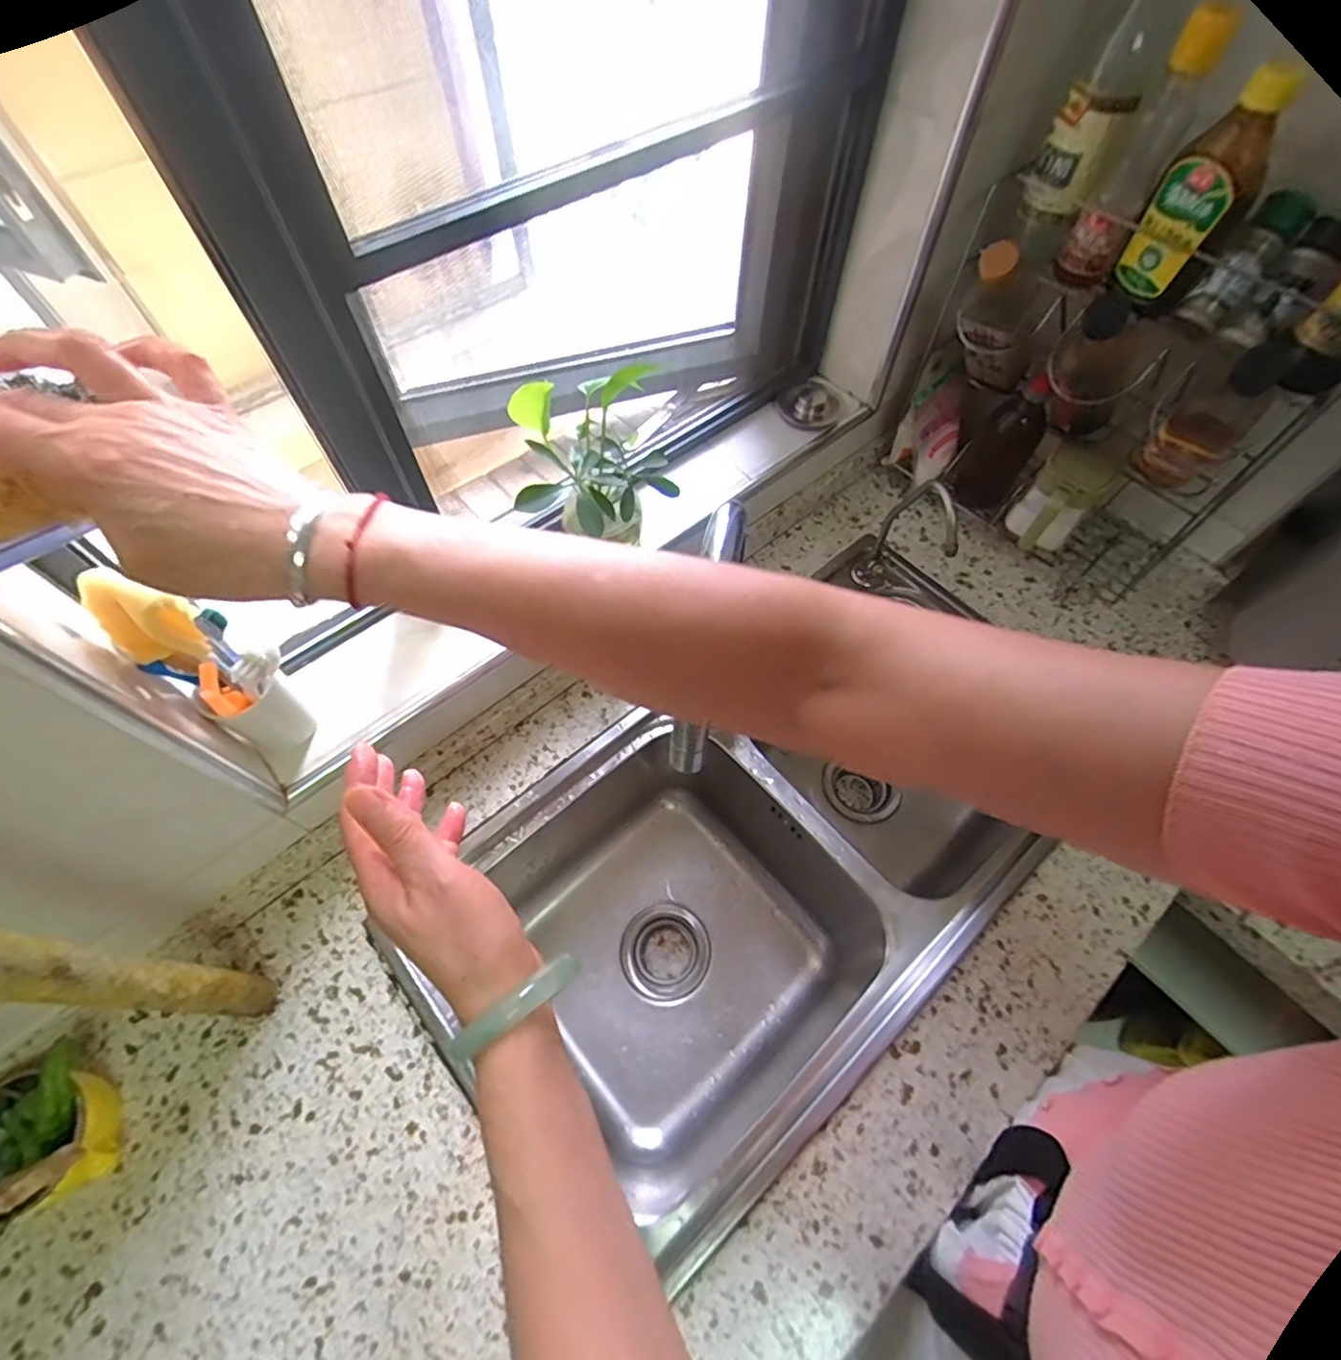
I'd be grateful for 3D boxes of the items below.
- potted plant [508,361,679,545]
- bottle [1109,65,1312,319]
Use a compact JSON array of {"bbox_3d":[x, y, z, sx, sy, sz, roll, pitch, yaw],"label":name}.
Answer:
[{"bbox_3d":[-0.067,-0.182,0.593,0.140,0.188,0.113,-2,62,-3],"label":"potted plant"},{"bbox_3d":[0.435,-0.396,0.515,0.070,0.181,0.050,36,89,16],"label":"bottle"}]

